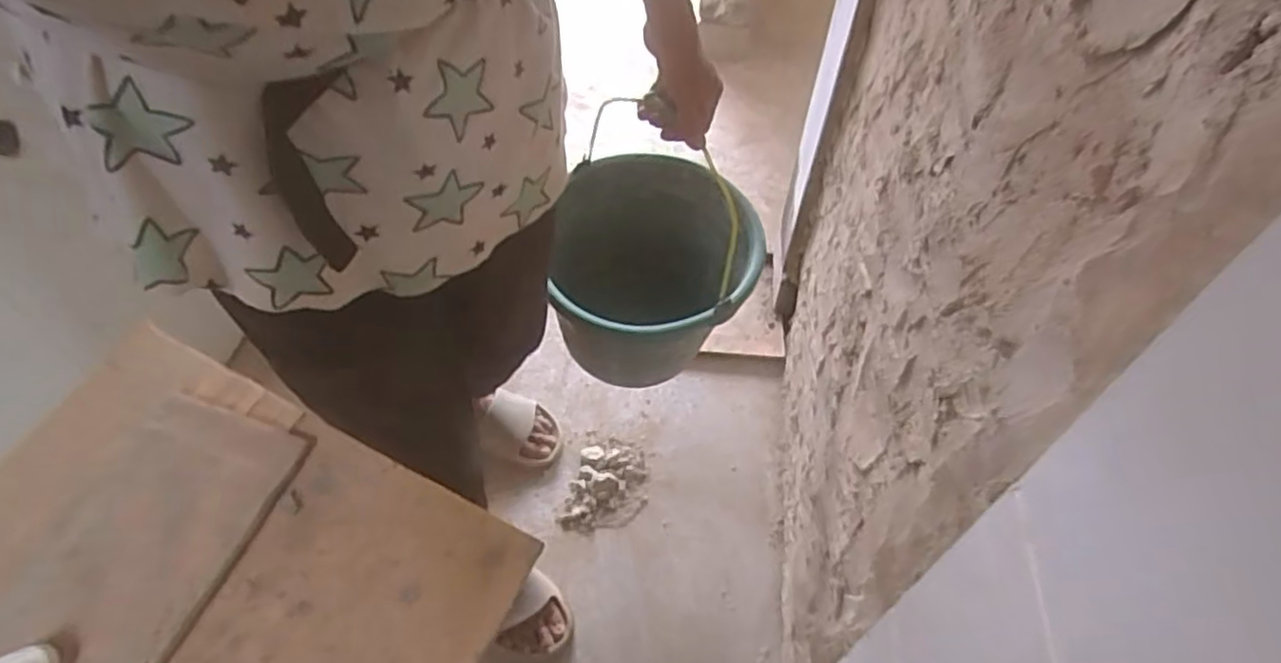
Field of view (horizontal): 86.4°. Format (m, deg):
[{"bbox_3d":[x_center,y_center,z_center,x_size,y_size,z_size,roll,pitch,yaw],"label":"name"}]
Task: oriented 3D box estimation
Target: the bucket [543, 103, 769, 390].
[{"bbox_3d":[0.023,-0.067,0.932,0.254,0.222,0.264,1,50,1],"label":"bucket"}]

